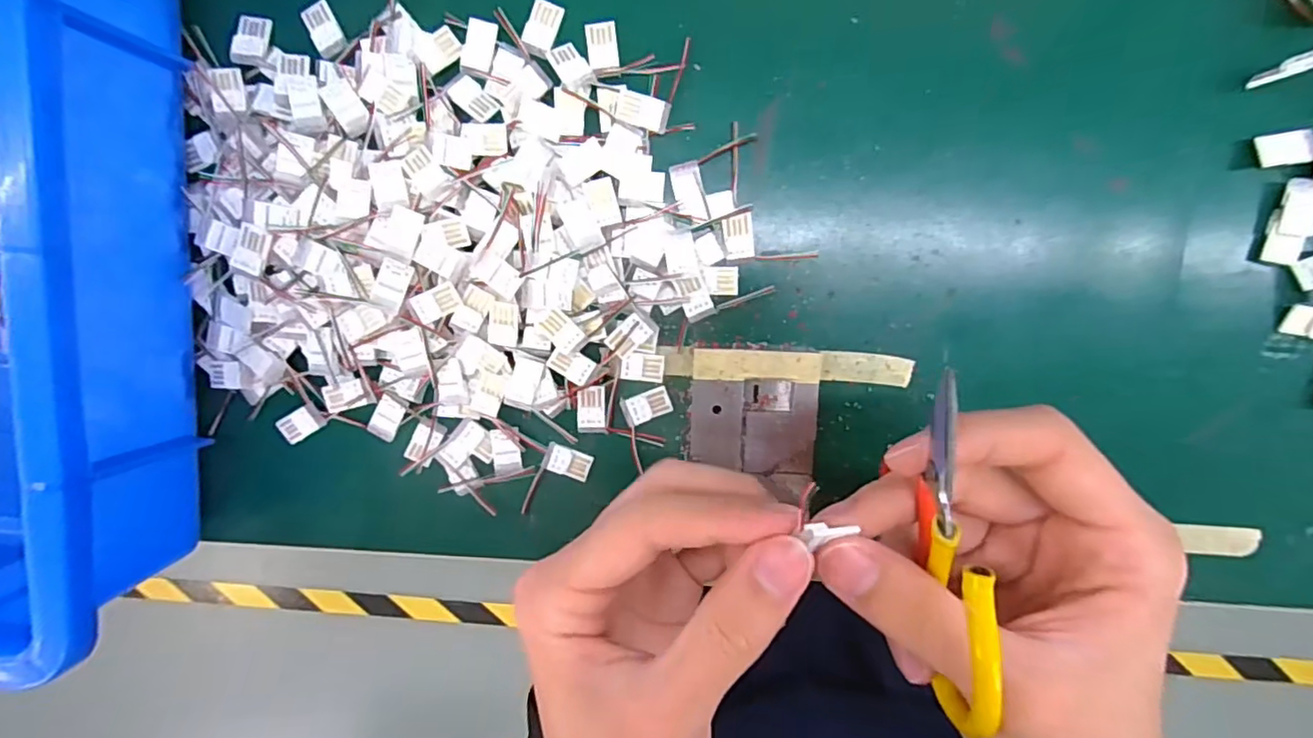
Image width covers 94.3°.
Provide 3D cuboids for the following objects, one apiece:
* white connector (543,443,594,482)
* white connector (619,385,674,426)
[{"bbox_3d":[-0.037,0.040,0.256,0.019,0.004,0.011,22,99,-1],"label":"white connector"},{"bbox_3d":[-0.004,0.016,0.251,0.020,0.004,0.012,-17,97,5],"label":"white connector"}]

